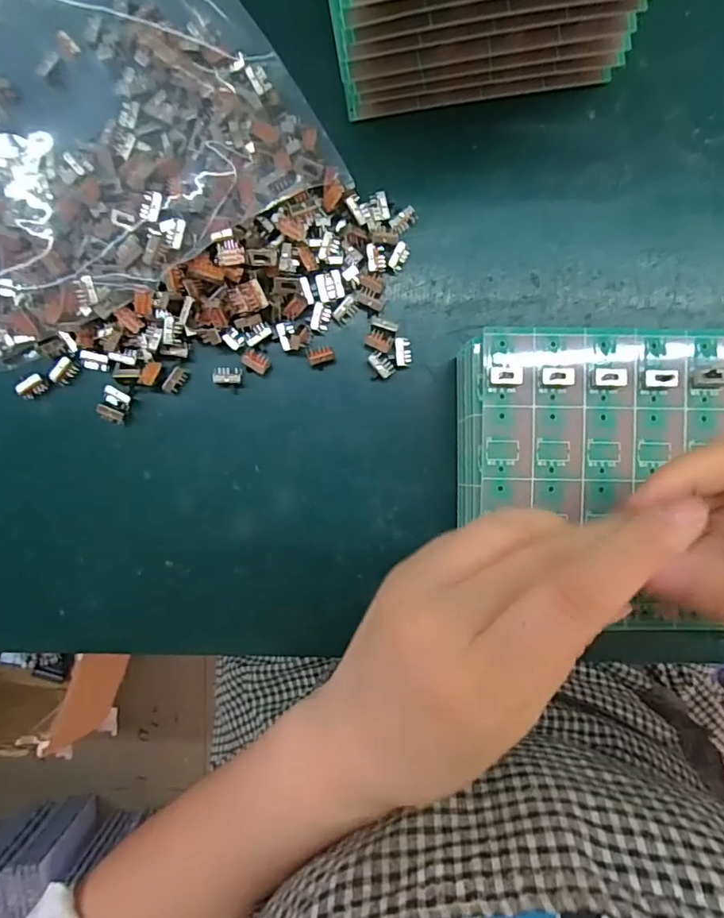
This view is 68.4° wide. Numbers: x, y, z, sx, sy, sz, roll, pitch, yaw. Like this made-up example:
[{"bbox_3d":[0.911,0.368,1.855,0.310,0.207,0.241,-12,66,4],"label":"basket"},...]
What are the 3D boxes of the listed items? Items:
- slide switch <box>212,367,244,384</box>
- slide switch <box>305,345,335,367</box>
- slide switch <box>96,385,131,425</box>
[{"bbox_3d":[-0.065,-0.040,0.257,0.014,0.008,0.008,1,93,-1],"label":"slide switch"},{"bbox_3d":[-0.020,-0.050,0.259,0.012,0.007,0.008,-14,93,0],"label":"slide switch"},{"bbox_3d":[-0.119,-0.026,0.256,0.013,0.007,0.015,22,93,-2],"label":"slide switch"}]

